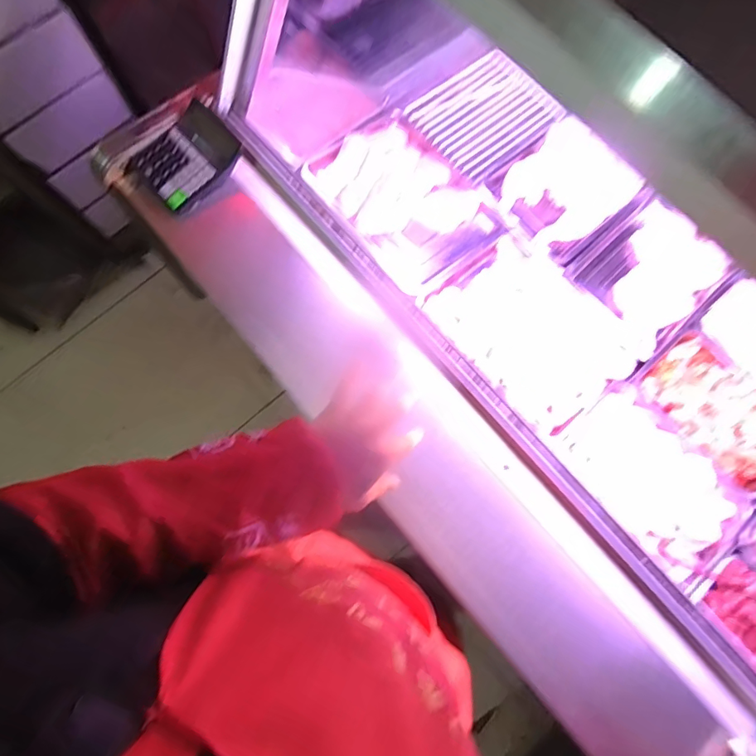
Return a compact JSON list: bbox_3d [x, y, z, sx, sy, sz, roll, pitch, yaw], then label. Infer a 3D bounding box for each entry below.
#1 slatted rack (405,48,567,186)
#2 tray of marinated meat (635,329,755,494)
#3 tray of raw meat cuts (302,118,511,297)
[{"bbox_3d":[0.247,-0.603,1.075,0.281,0.016,0.252,-41,80,-9],"label":"slatted rack"},{"bbox_3d":[0.662,0.066,0.898,0.207,0.048,0.295,-40,80,-9],"label":"tray of marinated meat"},{"bbox_3d":[0.066,-0.388,1.019,0.268,0.044,0.375,-39,80,-9],"label":"tray of raw meat cuts"}]

